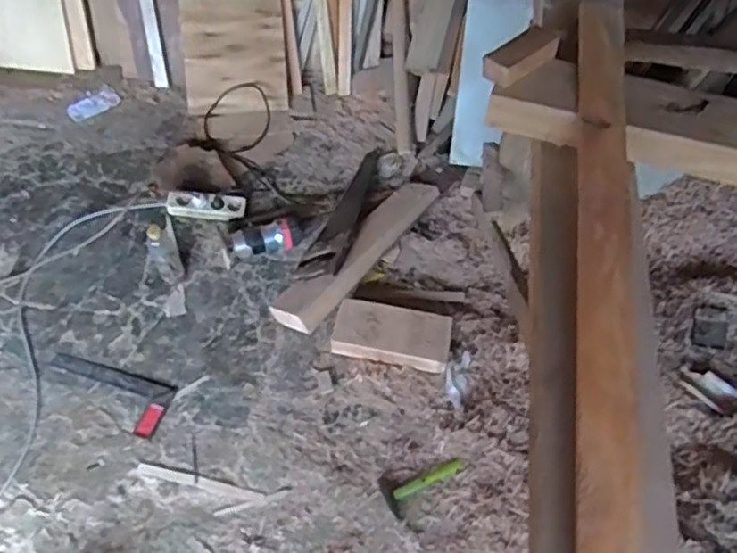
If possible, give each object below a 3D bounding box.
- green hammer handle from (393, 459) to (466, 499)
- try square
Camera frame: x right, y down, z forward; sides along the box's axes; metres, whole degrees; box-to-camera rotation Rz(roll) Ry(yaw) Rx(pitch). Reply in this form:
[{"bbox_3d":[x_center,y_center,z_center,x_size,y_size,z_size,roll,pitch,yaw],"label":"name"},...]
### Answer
[{"bbox_3d":[0.124,0.415,1.293,0.153,0.014,0.027,-27,62,0],"label":"green hammer handle"},{"bbox_3d":[-0.580,0.257,1.391,0.297,0.006,0.123,16,58,6],"label":"try square"}]

